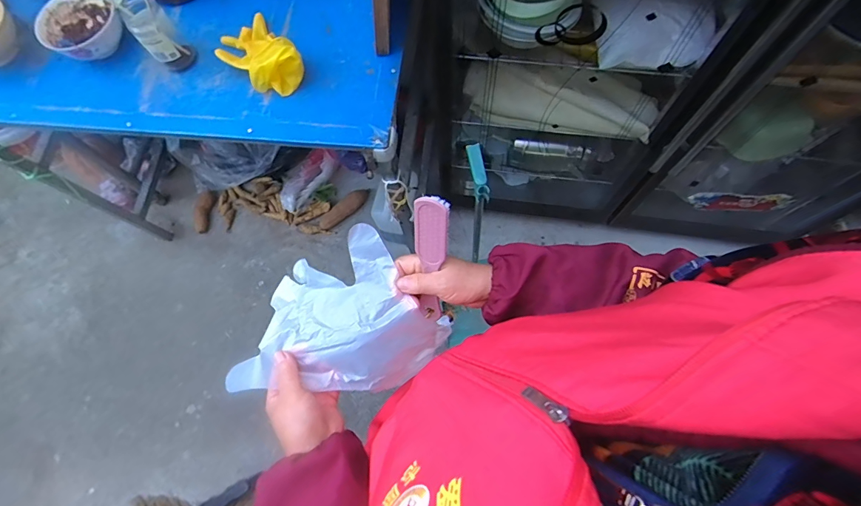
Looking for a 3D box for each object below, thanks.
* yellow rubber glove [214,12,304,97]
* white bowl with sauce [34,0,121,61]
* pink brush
[{"bbox_3d":[-0.318,-0.368,0.770,0.113,0.074,0.184,-39,76,-9],"label":"yellow rubber glove"},{"bbox_3d":[-0.667,-0.430,0.817,0.137,0.064,0.148,0,74,1],"label":"white bowl with sauce"},{"bbox_3d":[0.000,0.010,0.452,0.035,0.161,0.017,3,40,2],"label":"pink brush"}]

